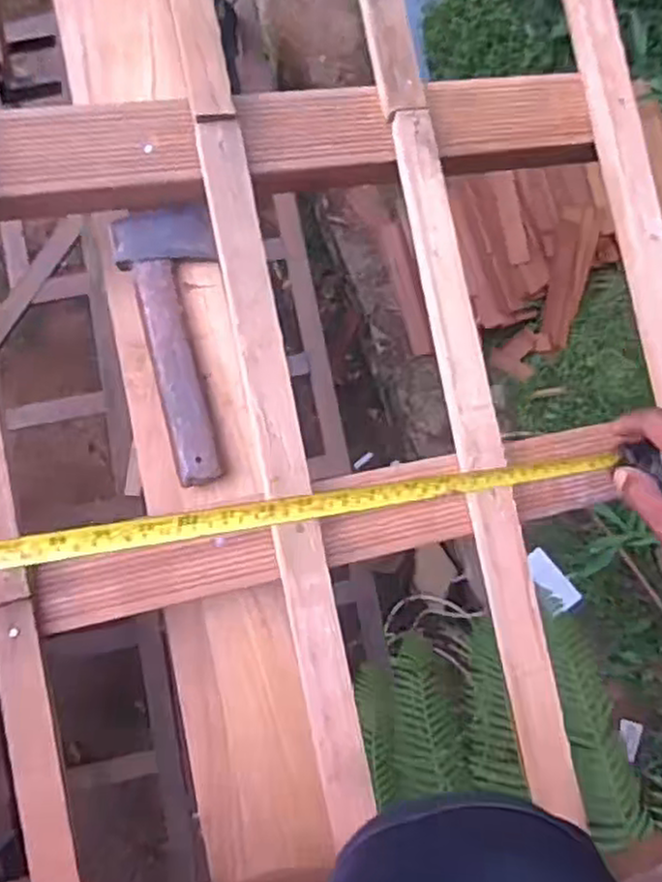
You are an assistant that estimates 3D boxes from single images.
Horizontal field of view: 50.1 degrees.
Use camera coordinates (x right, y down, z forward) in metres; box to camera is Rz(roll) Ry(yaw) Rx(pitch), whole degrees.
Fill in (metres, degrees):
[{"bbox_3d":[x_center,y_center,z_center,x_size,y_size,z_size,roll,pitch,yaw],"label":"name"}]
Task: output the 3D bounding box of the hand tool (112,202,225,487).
[{"bbox_3d":[-0.124,-0.083,0.595,0.076,0.028,0.233,-11,86,-2],"label":"hand tool"}]

